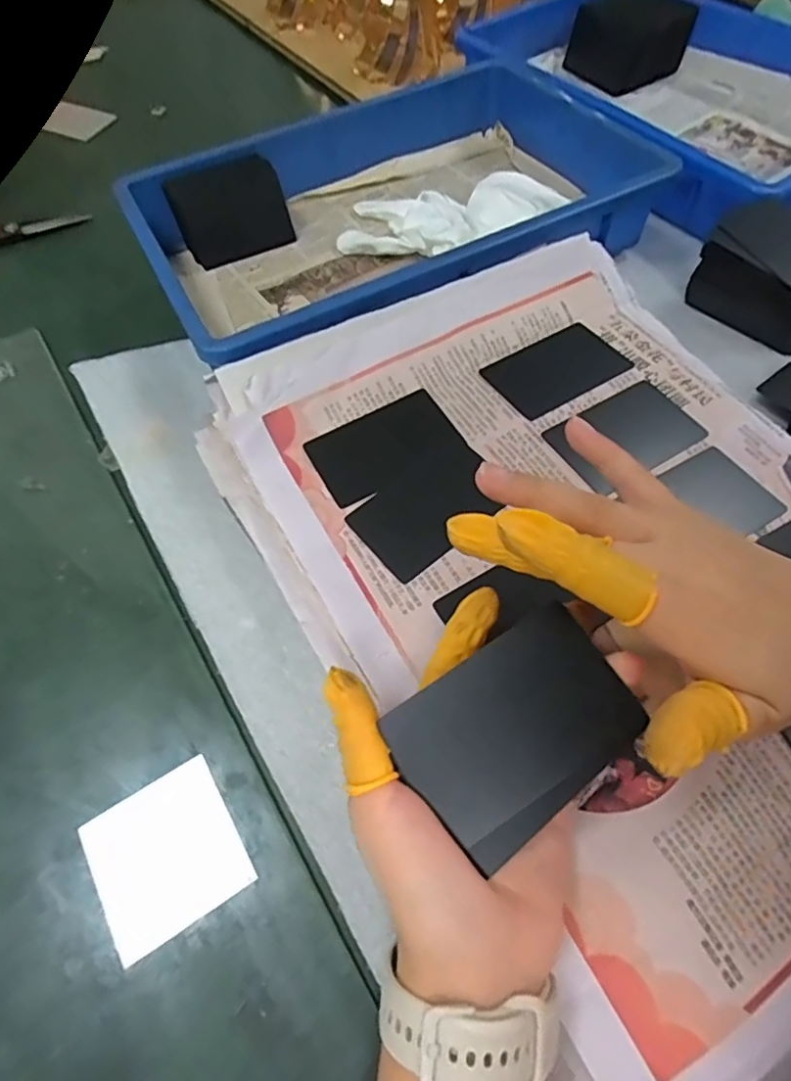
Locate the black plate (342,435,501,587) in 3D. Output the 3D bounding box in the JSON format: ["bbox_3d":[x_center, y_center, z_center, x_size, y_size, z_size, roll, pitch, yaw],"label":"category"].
[{"bbox_3d":[0.019,-0.021,0.325,0.085,0.006,0.057,-39,62,-15],"label":"black plate"}]

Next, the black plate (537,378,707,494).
[{"bbox_3d":[0.136,-0.062,0.343,0.085,0.007,0.052,-27,63,-14],"label":"black plate"}]

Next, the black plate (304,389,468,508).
[{"bbox_3d":[-0.006,-0.056,0.347,0.084,0.007,0.054,-27,65,-12],"label":"black plate"}]

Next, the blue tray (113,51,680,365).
[{"bbox_3d":[-0.005,-0.261,0.465,0.376,0.071,0.245,-27,63,-14],"label":"blue tray"}]

